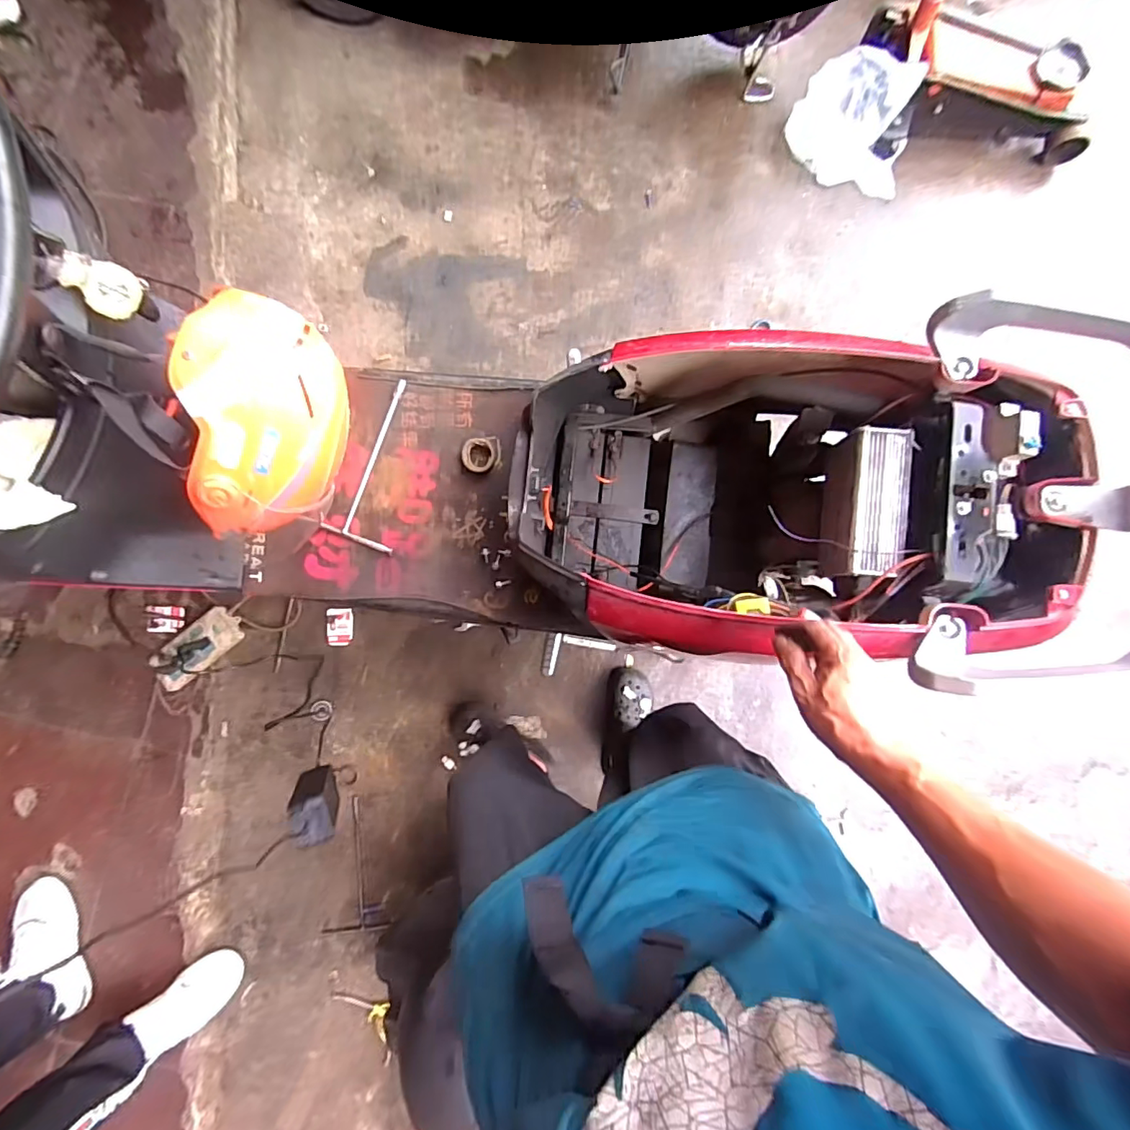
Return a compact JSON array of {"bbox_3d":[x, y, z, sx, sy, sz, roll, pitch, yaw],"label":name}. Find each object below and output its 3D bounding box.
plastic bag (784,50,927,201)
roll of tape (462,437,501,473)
[{"bbox_3d":[0.699,-1.044,1.259,0.317,0.175,0.185,37,85,3],"label":"plastic bag"},{"bbox_3d":[-0.131,-0.172,0.831,0.058,0.014,0.053,-6,85,0],"label":"roll of tape"}]

